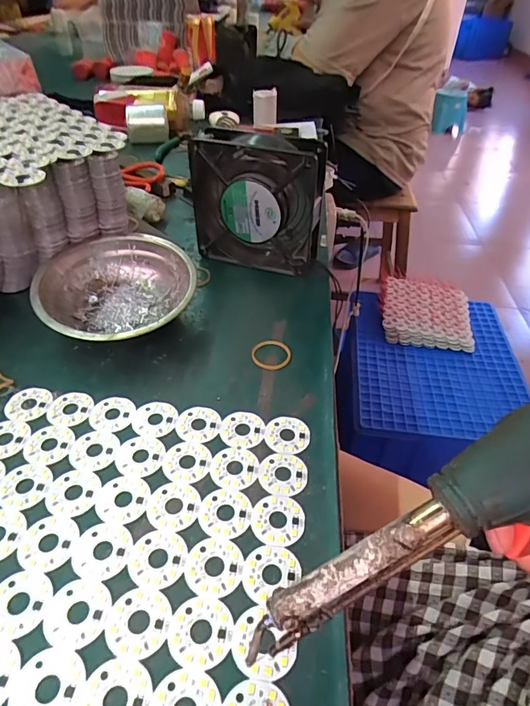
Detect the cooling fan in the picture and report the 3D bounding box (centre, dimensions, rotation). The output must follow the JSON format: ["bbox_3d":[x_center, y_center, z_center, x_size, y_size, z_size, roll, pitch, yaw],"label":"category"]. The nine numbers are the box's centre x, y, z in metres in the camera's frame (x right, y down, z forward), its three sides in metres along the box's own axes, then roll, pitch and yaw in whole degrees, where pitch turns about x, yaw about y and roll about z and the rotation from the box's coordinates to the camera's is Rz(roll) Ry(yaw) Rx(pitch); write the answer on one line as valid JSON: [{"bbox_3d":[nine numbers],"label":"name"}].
[{"bbox_3d":[-0.008,-0.143,0.429,0.121,0.122,0.044,14,43,13],"label":"cooling fan"}]

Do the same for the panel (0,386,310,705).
[{"bbox_3d":[-0.087,0.107,0.241,0.208,0.004,0.209,7,42,4],"label":"panel"}]

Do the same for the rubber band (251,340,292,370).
[{"bbox_3d":[0.005,0.000,0.362,0.032,0.004,0.033,2,42,-1],"label":"rubber band"}]

